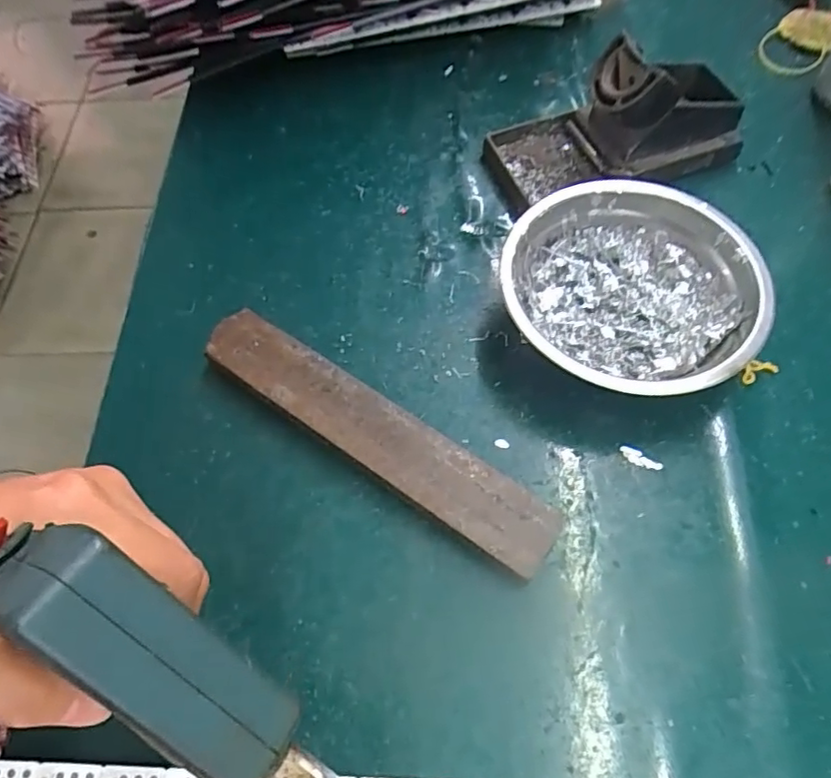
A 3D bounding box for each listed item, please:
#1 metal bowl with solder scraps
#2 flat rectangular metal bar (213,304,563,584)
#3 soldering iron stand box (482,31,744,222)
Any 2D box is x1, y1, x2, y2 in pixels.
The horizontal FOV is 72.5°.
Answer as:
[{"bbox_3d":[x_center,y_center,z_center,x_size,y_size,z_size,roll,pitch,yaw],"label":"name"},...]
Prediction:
[{"bbox_3d":[0.109,-0.048,0.296,0.121,0.042,0.123,-1,63,3],"label":"metal bowl with solder scraps"},{"bbox_3d":[-0.025,0.021,0.284,0.201,0.017,0.035,32,69,18],"label":"flat rectangular metal bar"},{"bbox_3d":[0.119,-0.162,0.344,0.154,0.080,0.085,-10,62,13],"label":"soldering iron stand box"}]

